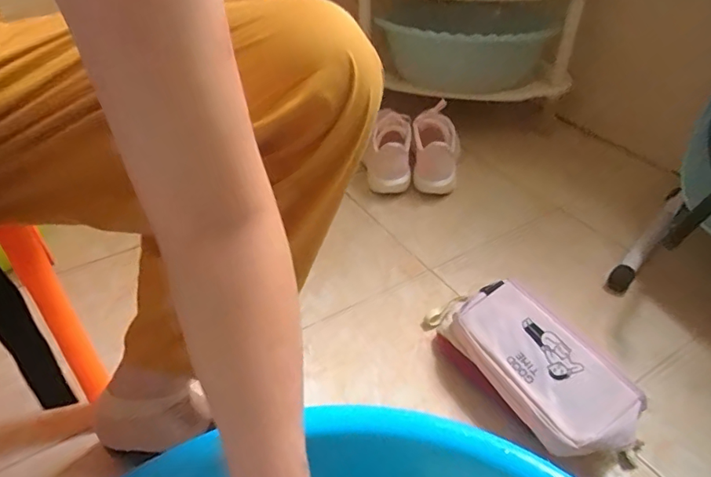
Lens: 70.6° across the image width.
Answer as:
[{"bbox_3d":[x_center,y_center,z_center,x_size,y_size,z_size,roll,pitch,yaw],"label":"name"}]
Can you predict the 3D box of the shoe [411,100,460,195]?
[{"bbox_3d":[0.149,-0.175,0.923,0.085,0.068,0.182,0,82,0],"label":"shoe"}]

